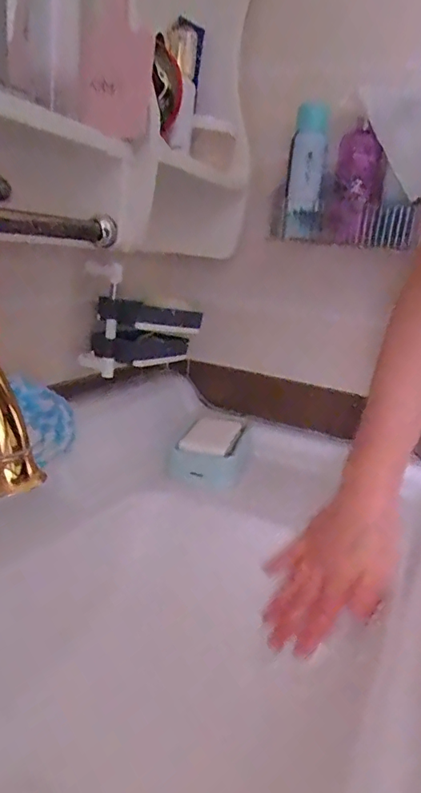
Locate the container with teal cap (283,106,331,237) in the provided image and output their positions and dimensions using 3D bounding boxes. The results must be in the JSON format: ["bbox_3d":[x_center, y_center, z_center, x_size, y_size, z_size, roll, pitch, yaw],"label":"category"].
[{"bbox_3d":[0.115,-0.270,0.601,0.038,0.146,0.033,7,18,2],"label":"container with teal cap"}]

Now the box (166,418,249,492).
[{"bbox_3d":[0.000,0.067,0.635,0.091,0.032,0.125,17,46,-1],"label":"box"}]

